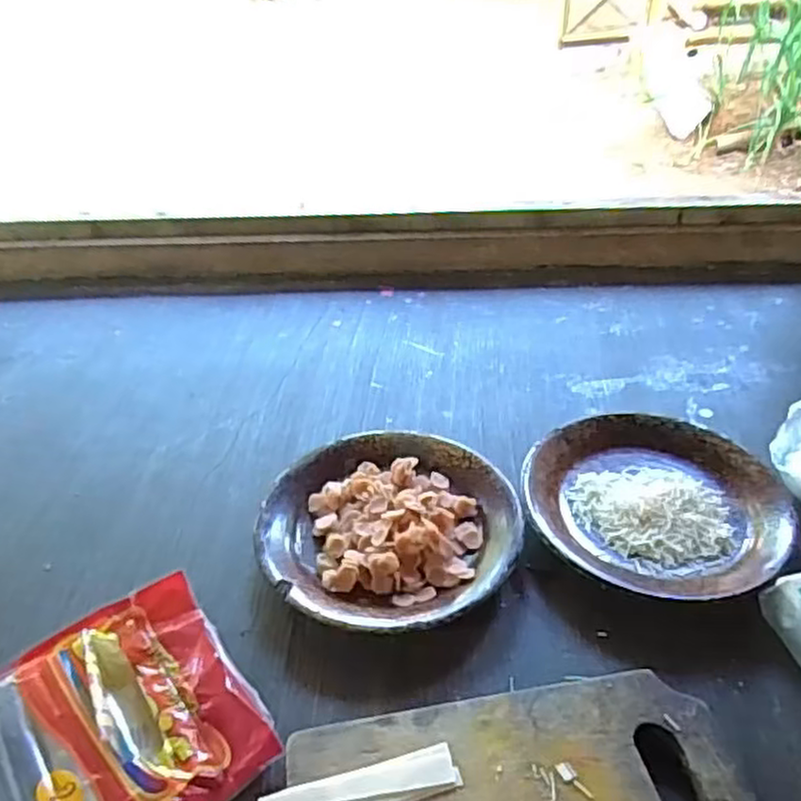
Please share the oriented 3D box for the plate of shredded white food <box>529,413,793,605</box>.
[{"bbox_3d":[0.189,0.078,0.540,0.181,0.025,0.179,-1,38,1],"label":"plate of shredded white food"}]

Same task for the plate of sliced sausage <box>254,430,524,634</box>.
[{"bbox_3d":[-0.008,0.091,0.526,0.181,0.033,0.178,-1,38,1],"label":"plate of sliced sausage"}]

